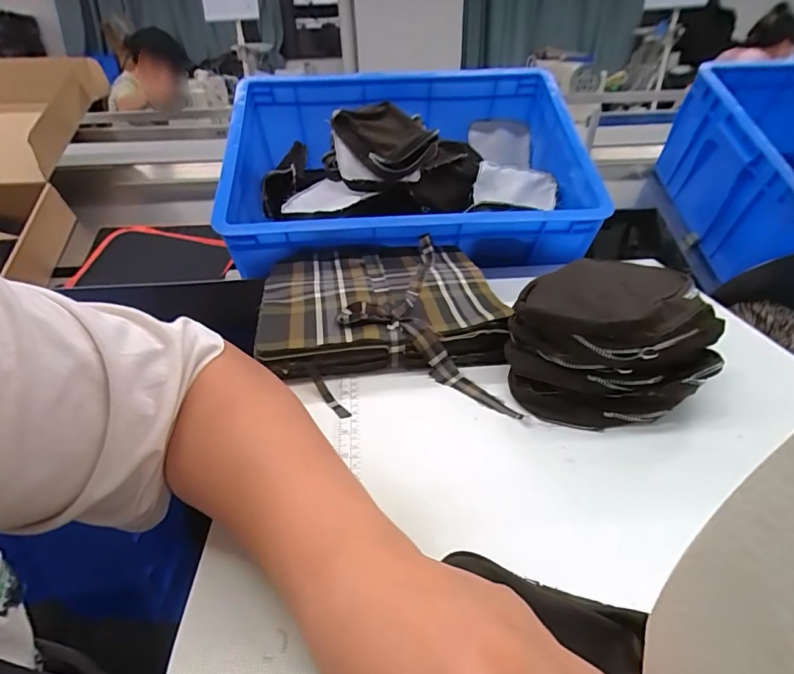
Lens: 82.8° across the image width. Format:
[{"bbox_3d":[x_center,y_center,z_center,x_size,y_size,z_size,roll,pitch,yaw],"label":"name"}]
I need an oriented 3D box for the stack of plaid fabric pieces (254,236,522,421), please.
[{"bbox_3d":[-0.024,-0.024,0.491,0.263,0.051,0.267,-1,32,2],"label":"stack of plaid fabric pieces"}]

